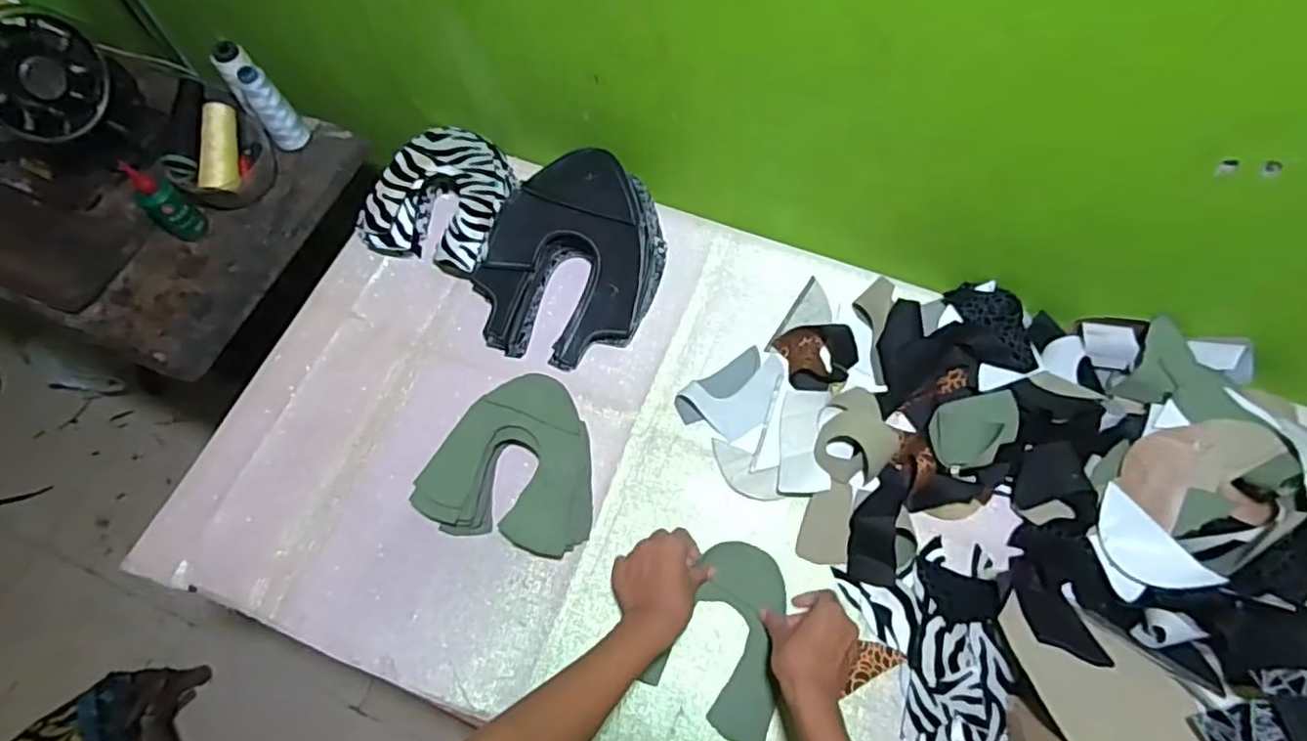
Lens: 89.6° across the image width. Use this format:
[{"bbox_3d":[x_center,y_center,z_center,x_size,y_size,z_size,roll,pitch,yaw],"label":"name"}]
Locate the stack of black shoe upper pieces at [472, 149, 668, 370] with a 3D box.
[{"bbox_3d":[-0.094,-0.133,0.747,0.193,0.096,0.244,20,70,11],"label":"stack of black shoe upper pieces"}]

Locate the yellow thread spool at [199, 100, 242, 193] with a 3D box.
[{"bbox_3d":[-0.536,-0.275,0.816,0.034,0.034,0.116,-6,80,0],"label":"yellow thread spool"}]

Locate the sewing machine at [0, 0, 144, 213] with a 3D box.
[{"bbox_3d":[-0.793,-0.348,0.787,0.291,0.220,0.168,22,70,11],"label":"sewing machine"}]

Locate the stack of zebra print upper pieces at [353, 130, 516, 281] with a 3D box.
[{"bbox_3d":[-0.258,-0.205,0.793,0.165,0.074,0.168,12,68,7],"label":"stack of zebra print upper pieces"}]

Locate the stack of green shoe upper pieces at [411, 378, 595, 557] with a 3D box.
[{"bbox_3d":[-0.141,0.092,0.683,0.176,0.049,0.169,12,68,7],"label":"stack of green shoe upper pieces"}]

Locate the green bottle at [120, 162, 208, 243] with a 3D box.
[{"bbox_3d":[-0.586,-0.199,0.788,0.034,0.103,0.045,36,73,16],"label":"green bottle"}]

